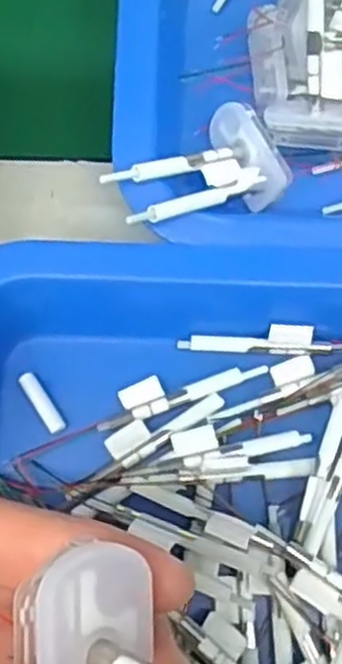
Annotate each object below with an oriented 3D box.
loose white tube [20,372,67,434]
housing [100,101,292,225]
[{"bbox_3d":[-0.043,0.024,0.265,0.006,0.004,0.023,-33,77,-11],"label":"loose white tube"},{"bbox_3d":[0.008,-0.050,0.264,0.060,0.020,0.036,-32,69,-29],"label":"housing"}]

